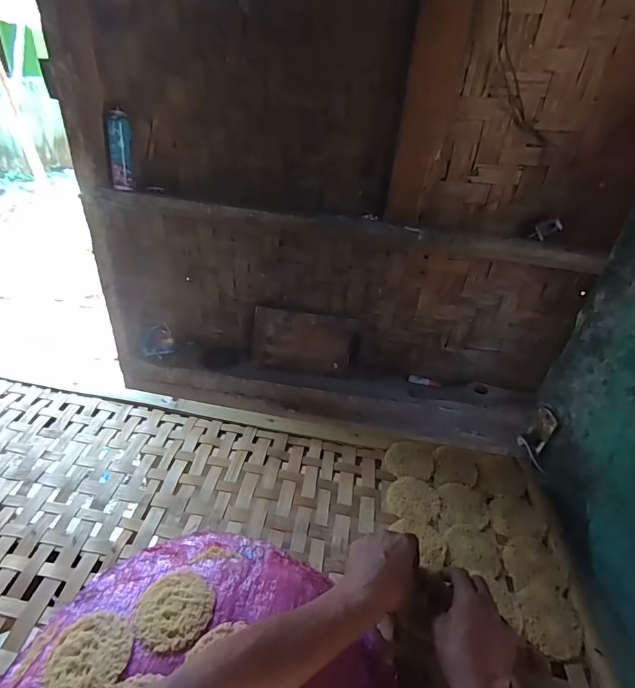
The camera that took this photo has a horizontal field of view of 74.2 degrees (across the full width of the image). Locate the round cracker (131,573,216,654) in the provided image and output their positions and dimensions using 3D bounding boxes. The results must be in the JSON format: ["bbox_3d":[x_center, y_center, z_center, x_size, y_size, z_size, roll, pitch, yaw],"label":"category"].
[{"bbox_3d":[-0.153,0.283,0.448,0.086,0.014,0.074,31,41,31],"label":"round cracker"}]

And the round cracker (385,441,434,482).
[{"bbox_3d":[0.154,0.198,0.705,0.077,0.015,0.074,4,34,-3],"label":"round cracker"}]

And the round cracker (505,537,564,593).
[{"bbox_3d":[0.292,0.298,0.570,0.071,0.006,0.069,4,34,-3],"label":"round cracker"}]

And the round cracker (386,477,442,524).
[{"bbox_3d":[0.148,0.240,0.643,0.078,0.013,0.071,4,34,-3],"label":"round cracker"}]

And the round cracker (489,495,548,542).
[{"bbox_3d":[0.297,0.258,0.626,0.077,0.004,0.068,8,34,2],"label":"round cracker"}]

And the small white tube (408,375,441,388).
[{"bbox_3d":[0.275,0.099,1.083,0.082,0.019,0.015,15,35,13],"label":"small white tube"}]

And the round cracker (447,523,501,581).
[{"bbox_3d":[0.216,0.285,0.583,0.070,0.004,0.069,12,35,9],"label":"round cracker"}]

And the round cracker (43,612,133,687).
[{"bbox_3d":[-0.222,0.299,0.403,0.081,0.004,0.073,25,39,25],"label":"round cracker"}]

